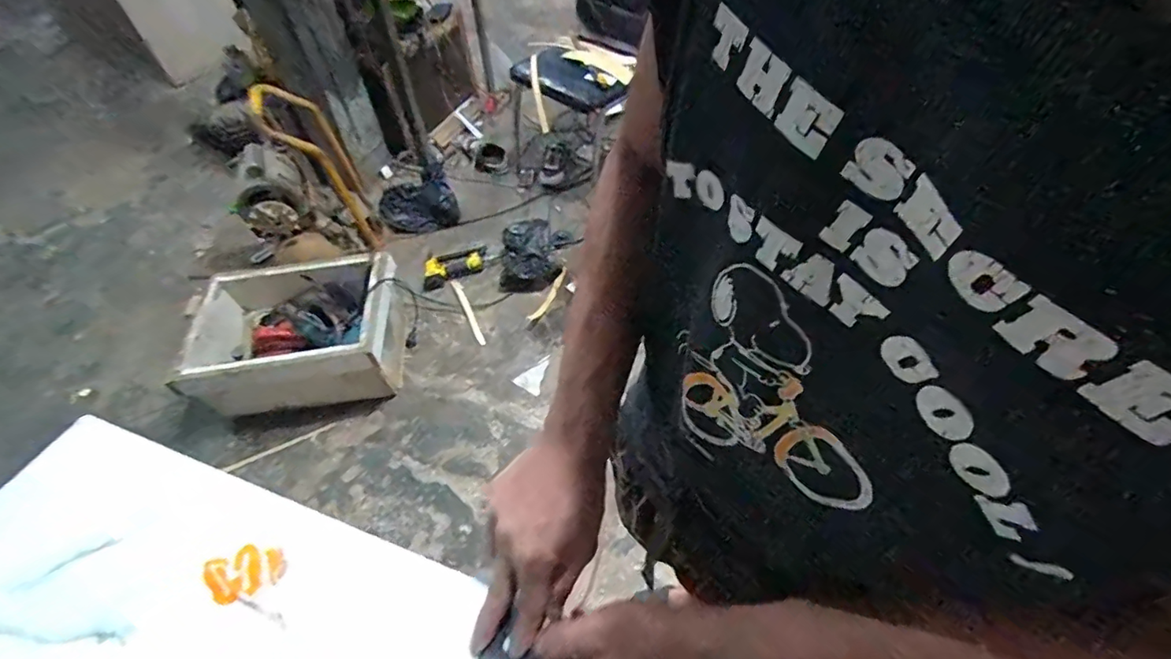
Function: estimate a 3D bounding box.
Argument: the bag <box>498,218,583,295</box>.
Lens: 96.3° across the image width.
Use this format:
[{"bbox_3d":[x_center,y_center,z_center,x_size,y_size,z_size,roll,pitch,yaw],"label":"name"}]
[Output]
[{"bbox_3d":[-0.177,-0.273,1.877,0.260,0.073,0.309,-3,55,1],"label":"bag"}]

